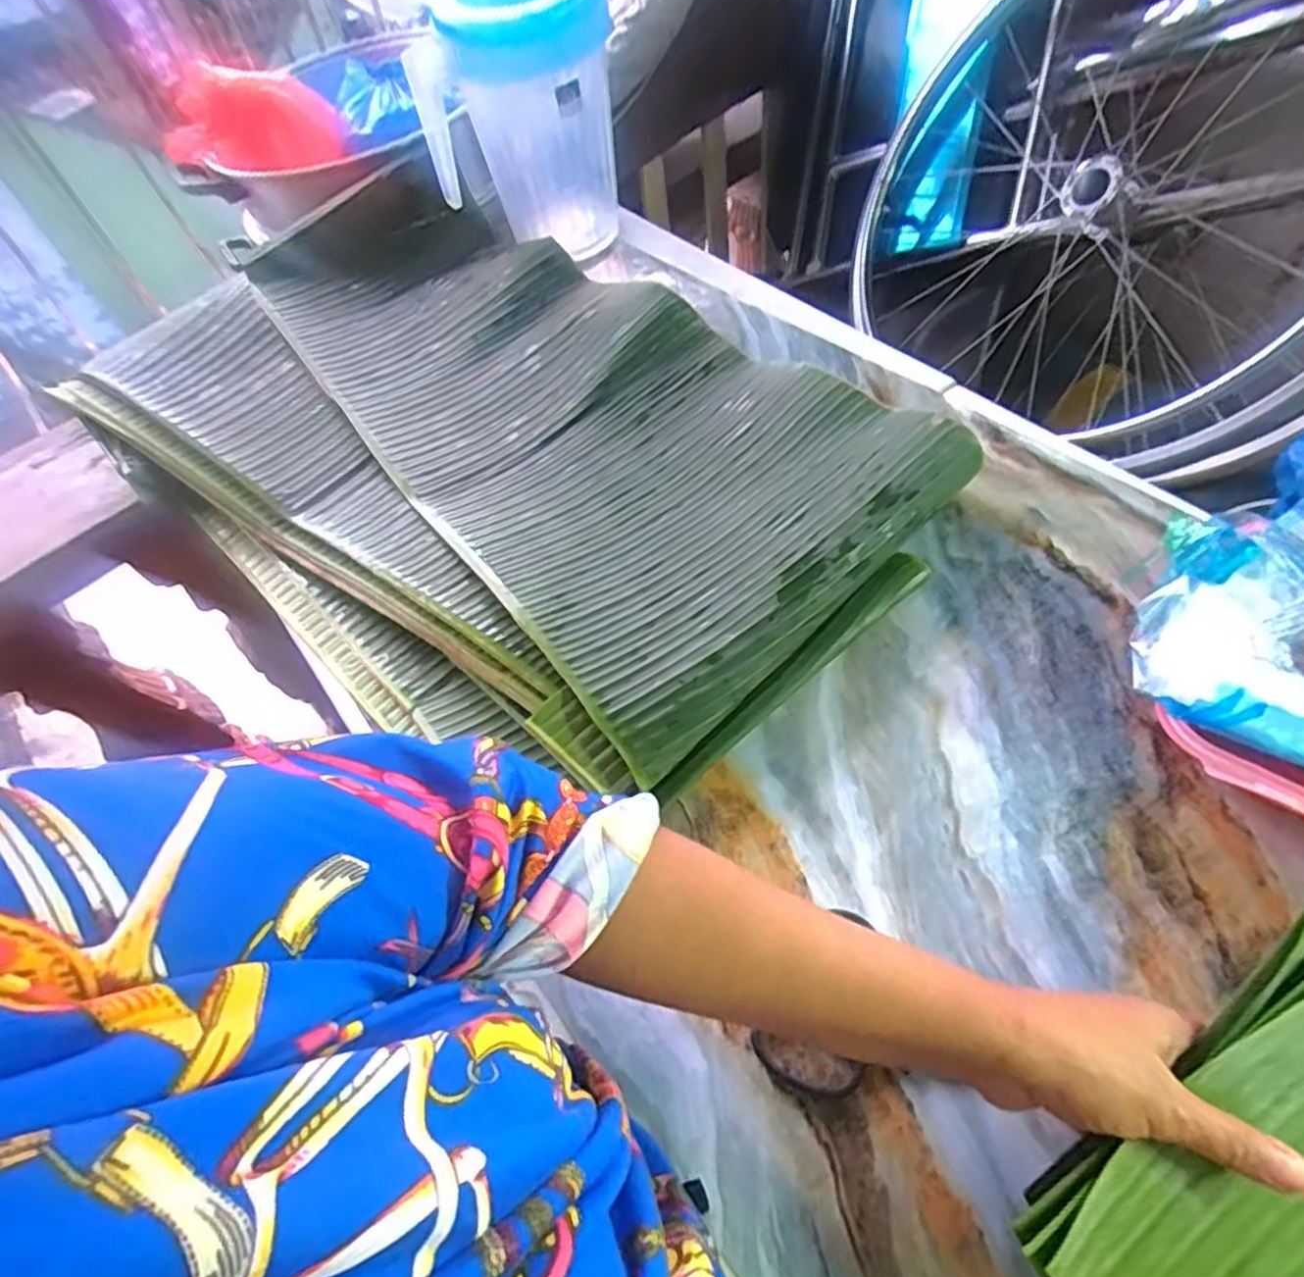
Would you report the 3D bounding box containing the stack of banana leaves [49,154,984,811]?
[{"bbox_3d":[-0.141,-0.188,0.617,0.708,0.057,0.464,36,73,26],"label":"stack of banana leaves"}]

